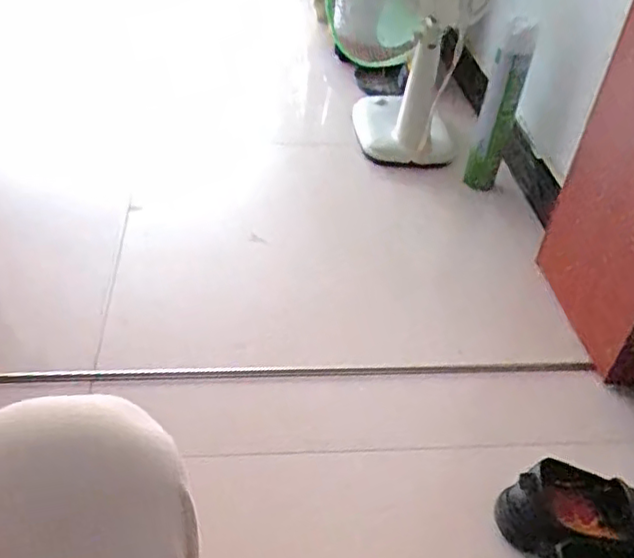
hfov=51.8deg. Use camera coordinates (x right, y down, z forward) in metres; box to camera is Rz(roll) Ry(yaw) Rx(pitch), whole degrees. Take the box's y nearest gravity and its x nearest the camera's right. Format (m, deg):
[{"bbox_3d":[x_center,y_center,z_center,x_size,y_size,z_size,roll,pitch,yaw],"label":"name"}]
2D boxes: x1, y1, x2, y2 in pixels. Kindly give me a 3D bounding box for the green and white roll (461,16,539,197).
[{"bbox_3d":[0.357,-0.327,1.288,0.062,0.373,0.052,12,41,7],"label":"green and white roll"}]

